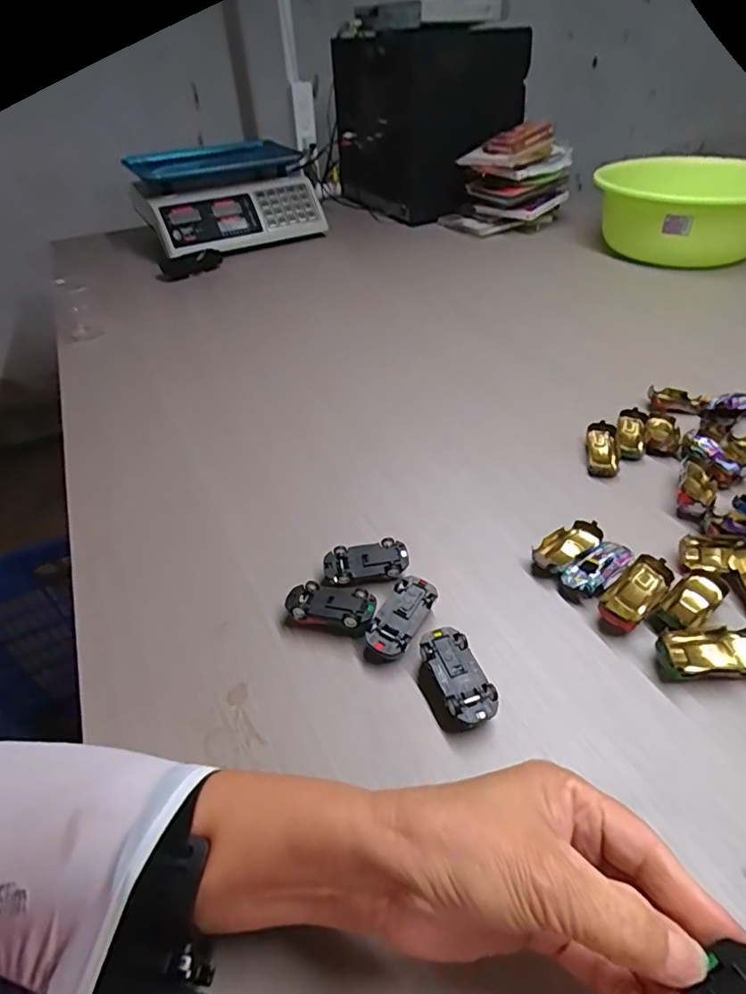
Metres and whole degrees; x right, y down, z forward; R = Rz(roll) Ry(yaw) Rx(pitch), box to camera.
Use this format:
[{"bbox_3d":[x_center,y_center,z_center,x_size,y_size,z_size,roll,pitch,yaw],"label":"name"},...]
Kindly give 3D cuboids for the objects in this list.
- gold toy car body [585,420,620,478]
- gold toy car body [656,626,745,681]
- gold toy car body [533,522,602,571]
[{"bbox_3d":[0.225,-0.047,0.515,0.029,0.017,0.068,6,44,11],"label":"gold toy car body"},{"bbox_3d":[0.221,0.102,0.342,0.064,0.018,0.029,-6,43,-3],"label":"gold toy car body"},{"bbox_3d":[0.157,0.040,0.419,0.062,0.021,0.032,-25,47,-22],"label":"gold toy car body"}]

